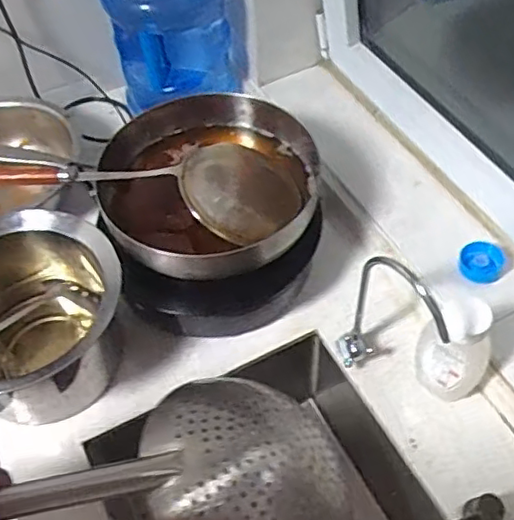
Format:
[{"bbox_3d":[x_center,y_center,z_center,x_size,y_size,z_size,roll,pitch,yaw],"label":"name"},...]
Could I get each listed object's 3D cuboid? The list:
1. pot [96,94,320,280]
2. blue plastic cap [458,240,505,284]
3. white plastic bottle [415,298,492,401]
[{"bbox_3d":[-0.067,-0.079,0.916,0.316,0.155,0.323,-3,53,1],"label":"pot"},{"bbox_3d":[0.320,0.001,0.885,0.059,0.023,0.070,19,56,17],"label":"blue plastic cap"},{"bbox_3d":[0.239,0.111,0.763,0.088,0.178,0.052,28,59,22],"label":"white plastic bottle"}]

